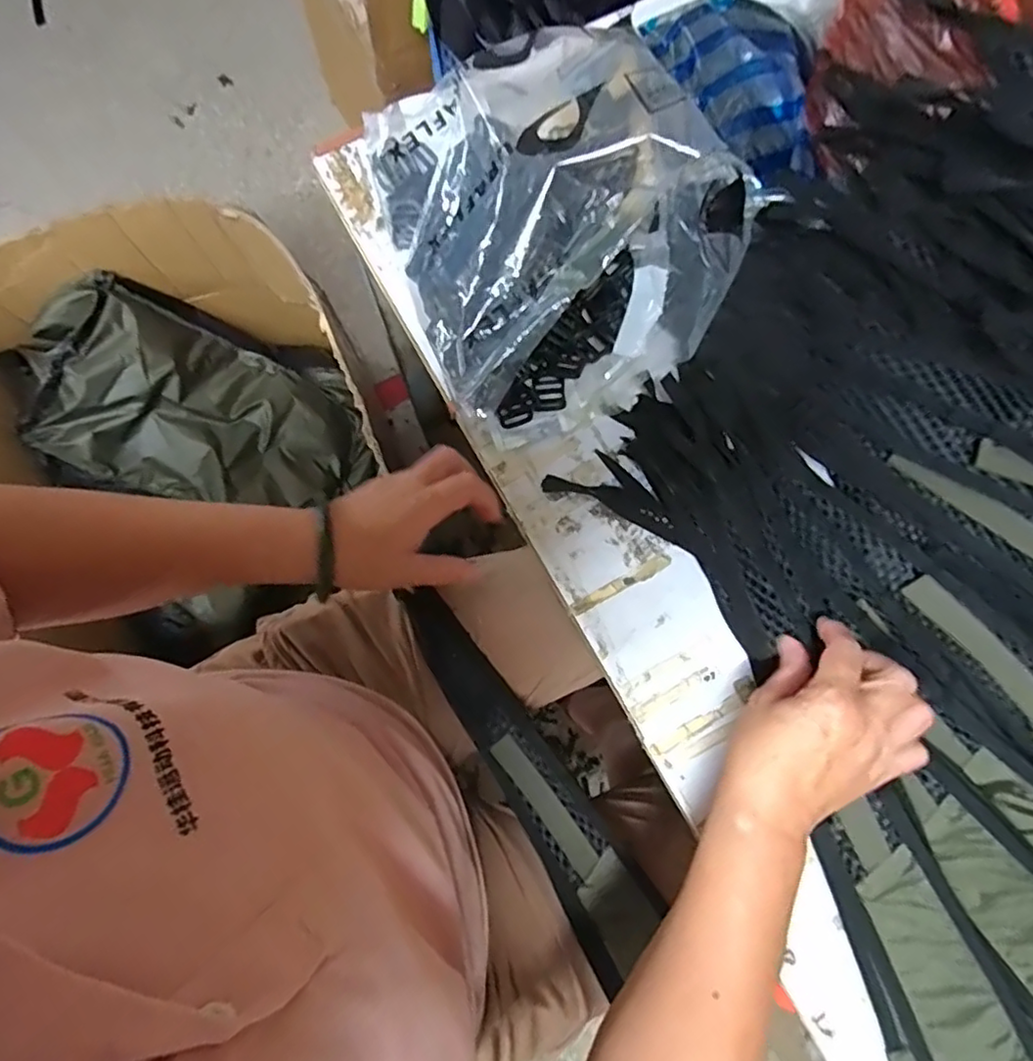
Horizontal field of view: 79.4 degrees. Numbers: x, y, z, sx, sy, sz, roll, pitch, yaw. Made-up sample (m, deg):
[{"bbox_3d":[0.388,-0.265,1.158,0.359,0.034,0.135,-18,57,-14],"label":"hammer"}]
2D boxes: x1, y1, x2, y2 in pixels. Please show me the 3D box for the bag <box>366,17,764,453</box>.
[{"bbox_3d":[0.037,-0.241,0.468,0.242,0.123,0.287,-19,80,-5],"label":"bag"}]

